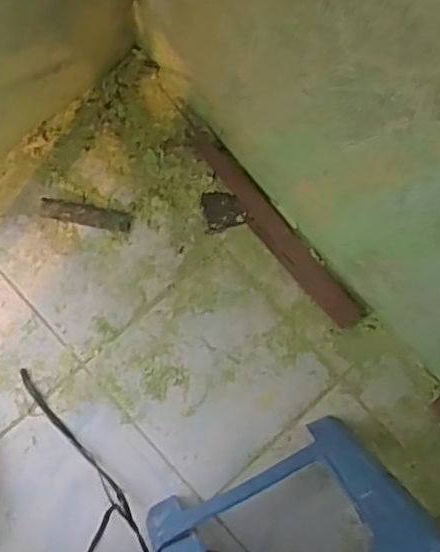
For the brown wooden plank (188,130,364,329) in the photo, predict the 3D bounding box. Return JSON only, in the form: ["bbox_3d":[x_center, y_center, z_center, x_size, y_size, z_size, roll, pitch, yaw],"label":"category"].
[{"bbox_3d":[0.091,-0.075,0.970,0.050,0.015,0.411,-41,91,-7],"label":"brown wooden plank"}]

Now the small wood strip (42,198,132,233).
[{"bbox_3d":[-0.216,-0.098,0.946,0.142,0.004,0.032,10,85,-5],"label":"small wood strip"}]

